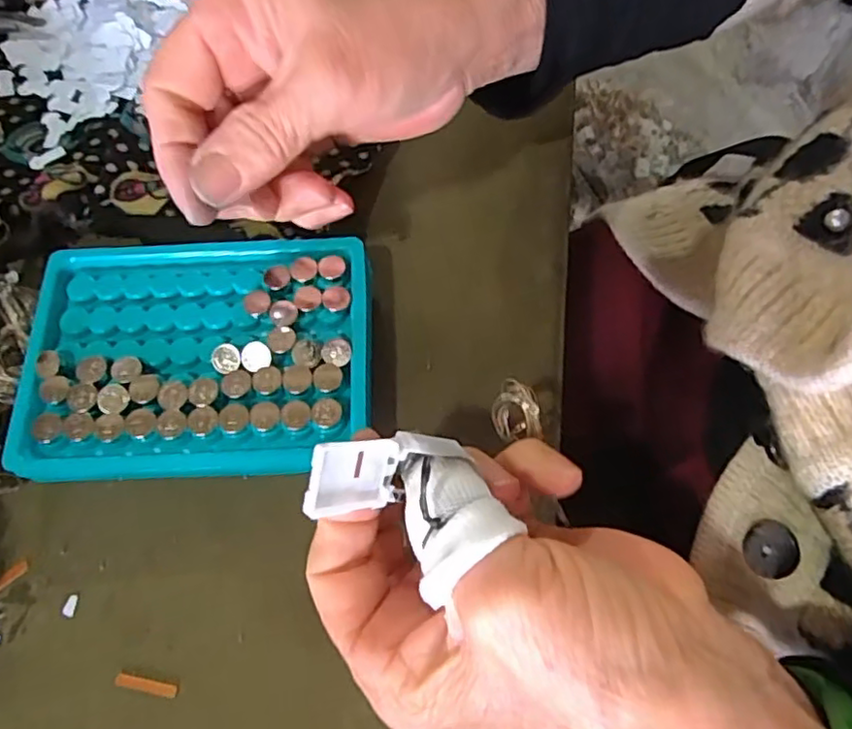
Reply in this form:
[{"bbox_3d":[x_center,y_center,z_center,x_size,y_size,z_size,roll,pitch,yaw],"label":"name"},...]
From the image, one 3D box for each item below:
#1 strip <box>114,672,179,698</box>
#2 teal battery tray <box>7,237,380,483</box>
[{"bbox_3d":[-0.098,0.112,0.220,0.022,0.004,0.004,11,66,6],"label":"strip"},{"bbox_3d":[-0.091,-0.004,0.256,0.133,0.025,0.097,-2,65,-1],"label":"teal battery tray"}]

